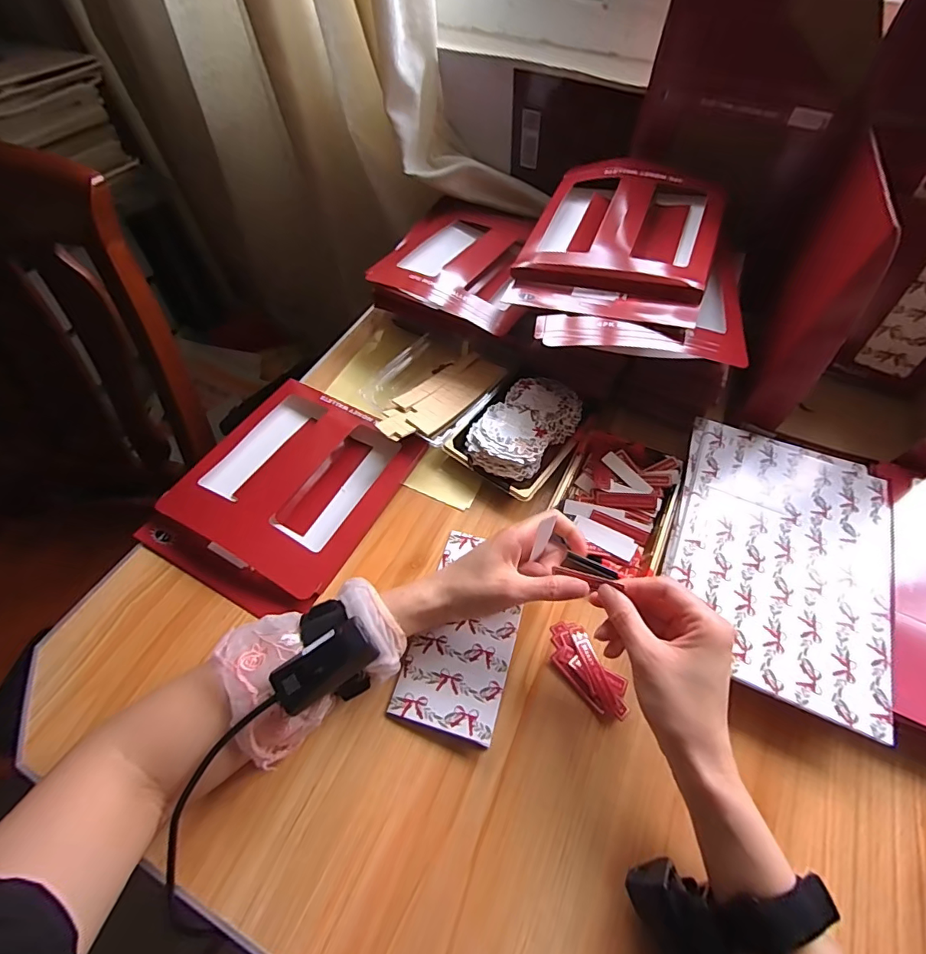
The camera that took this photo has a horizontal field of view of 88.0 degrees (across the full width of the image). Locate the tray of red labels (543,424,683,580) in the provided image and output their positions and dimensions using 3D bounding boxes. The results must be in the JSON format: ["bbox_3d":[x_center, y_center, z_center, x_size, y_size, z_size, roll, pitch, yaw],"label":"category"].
[{"bbox_3d":[0.157,0.020,0.495,0.109,0.022,0.143,22,58,12],"label":"tray of red labels"}]

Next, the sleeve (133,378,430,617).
[{"bbox_3d":[-0.179,0.010,0.495,0.190,0.018,0.232,26,59,14],"label":"sleeve"}]

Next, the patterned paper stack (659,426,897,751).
[{"bbox_3d":[0.294,0.066,0.443,0.185,0.008,0.269,21,58,13],"label":"patterned paper stack"}]

